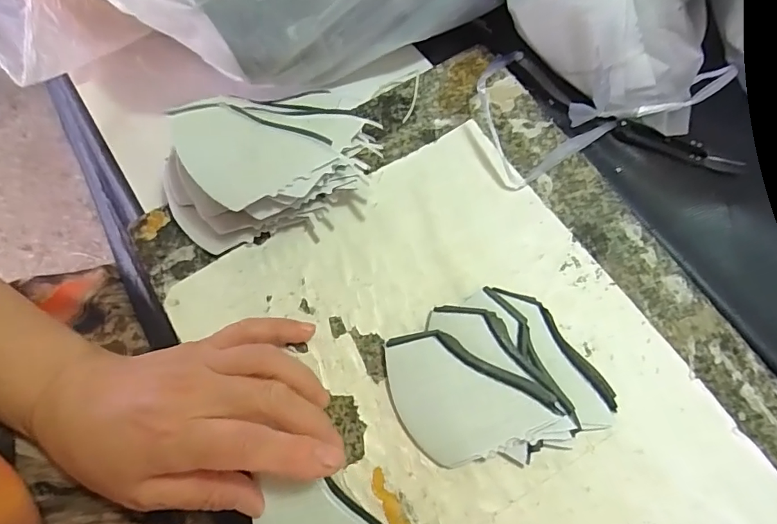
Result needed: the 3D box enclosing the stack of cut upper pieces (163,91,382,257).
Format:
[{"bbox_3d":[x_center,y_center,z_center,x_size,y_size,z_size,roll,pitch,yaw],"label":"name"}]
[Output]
[{"bbox_3d":[-0.078,-0.066,0.305,0.139,0.055,0.081,-22,72,-7],"label":"stack of cut upper pieces"}]

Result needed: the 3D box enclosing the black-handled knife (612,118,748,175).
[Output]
[{"bbox_3d":[0.220,-0.086,0.359,0.096,0.009,0.017,18,72,6],"label":"black-handled knife"}]

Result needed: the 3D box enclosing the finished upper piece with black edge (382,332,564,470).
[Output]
[{"bbox_3d":[0.044,0.070,0.270,0.080,0.011,0.075,-24,70,0],"label":"finished upper piece with black edge"}]

